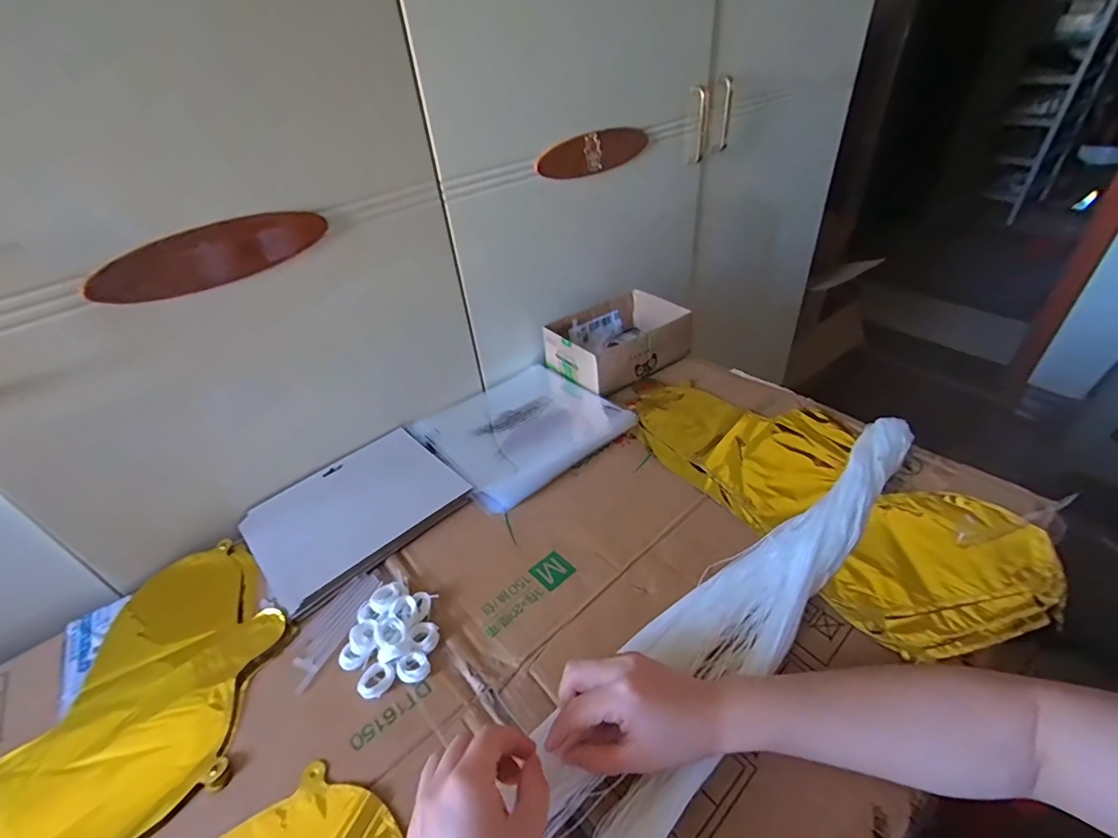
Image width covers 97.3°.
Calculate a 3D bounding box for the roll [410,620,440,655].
[{"bbox_3d":[-0.112,0.185,0.417,0.023,0.014,0.026,-26,41,-23],"label":"roll"}]

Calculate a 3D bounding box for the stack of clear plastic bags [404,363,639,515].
[{"bbox_3d":[-0.051,0.005,0.638,0.225,0.019,0.207,-31,43,-28],"label":"stack of clear plastic bags"}]

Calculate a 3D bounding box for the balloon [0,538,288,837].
[{"bbox_3d":[-0.418,0.264,0.361,0.392,0.011,0.235,-30,42,-27],"label":"balloon"}]

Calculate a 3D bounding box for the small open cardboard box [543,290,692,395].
[{"bbox_3d":[0.087,-0.120,0.749,0.195,0.066,0.147,-27,41,-24],"label":"small open cardboard box"}]

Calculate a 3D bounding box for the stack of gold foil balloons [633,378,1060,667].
[{"bbox_3d":[0.266,0.061,0.537,0.214,0.046,0.413,-26,41,-23],"label":"stack of gold foil balloons"}]

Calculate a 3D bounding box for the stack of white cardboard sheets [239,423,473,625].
[{"bbox_3d":[-0.224,0.096,0.544,0.204,0.015,0.171,-33,44,-30],"label":"stack of white cardboard sheets"}]

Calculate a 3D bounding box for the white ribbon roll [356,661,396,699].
[{"bbox_3d":[-0.145,0.208,0.391,0.021,0.014,0.028,20,45,31],"label":"white ribbon roll"}]

